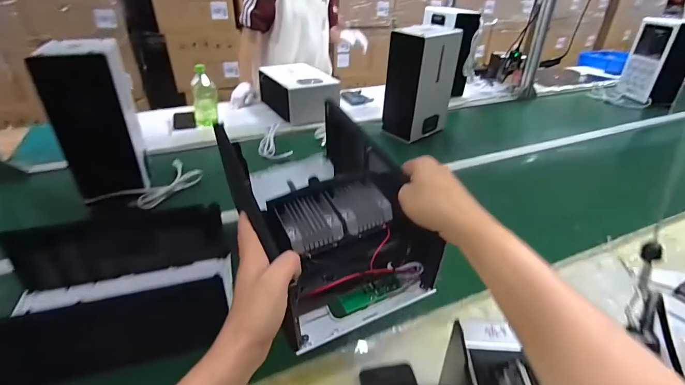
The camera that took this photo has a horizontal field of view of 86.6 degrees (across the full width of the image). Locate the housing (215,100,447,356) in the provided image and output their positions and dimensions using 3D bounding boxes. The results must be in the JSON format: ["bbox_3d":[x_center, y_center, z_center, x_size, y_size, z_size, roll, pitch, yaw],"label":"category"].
[{"bbox_3d":[-0.035,0.016,0.536,0.210,0.160,0.342,-18,45,-19],"label":"housing"}]

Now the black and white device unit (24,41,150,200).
[{"bbox_3d":[-0.560,-0.159,0.843,0.136,0.327,0.174,-10,32,-19],"label":"black and white device unit"}]

